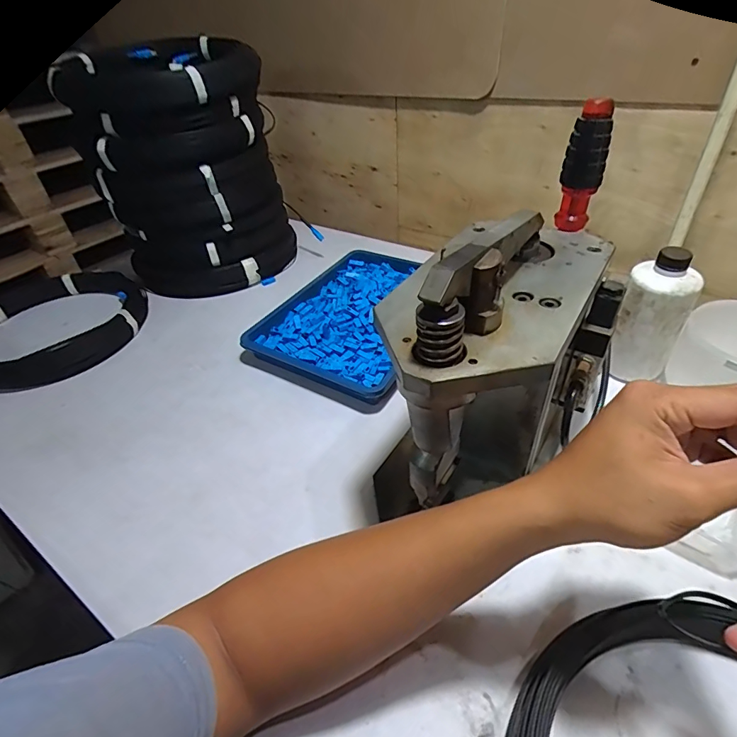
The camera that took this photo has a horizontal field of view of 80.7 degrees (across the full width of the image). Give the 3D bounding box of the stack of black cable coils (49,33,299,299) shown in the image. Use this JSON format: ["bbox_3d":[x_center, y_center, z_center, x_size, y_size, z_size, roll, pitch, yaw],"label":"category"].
[{"bbox_3d":[-0.319,-0.327,0.777,0.281,0.343,0.279,-33,47,-28],"label":"stack of black cable coils"}]

